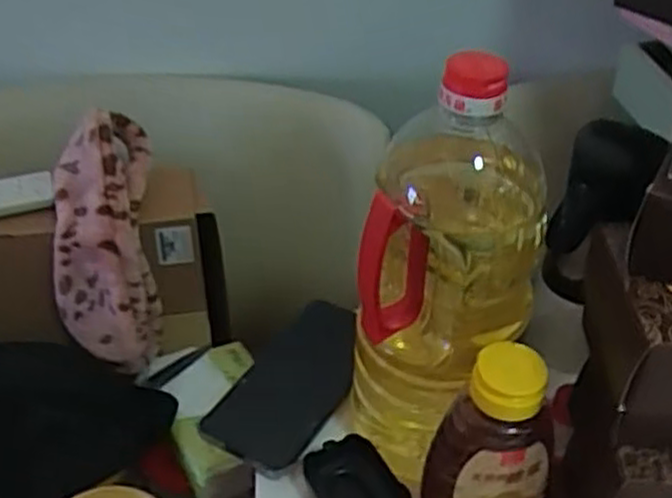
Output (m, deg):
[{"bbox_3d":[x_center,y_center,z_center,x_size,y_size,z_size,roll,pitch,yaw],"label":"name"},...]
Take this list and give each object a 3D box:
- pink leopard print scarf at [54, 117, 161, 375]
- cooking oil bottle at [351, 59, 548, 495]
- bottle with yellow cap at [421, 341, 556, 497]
[{"bbox_3d":[-0.207,-0.004,0.694,0.084,0.232,0.079,-4,2,-6],"label":"pink leopard print scarf"},{"bbox_3d":[0.069,0.025,0.493,0.100,0.298,0.100,15,43,16],"label":"cooking oil bottle"},{"bbox_3d":[0.092,0.129,0.474,0.061,0.155,0.057,-25,47,-27],"label":"bottle with yellow cap"}]

